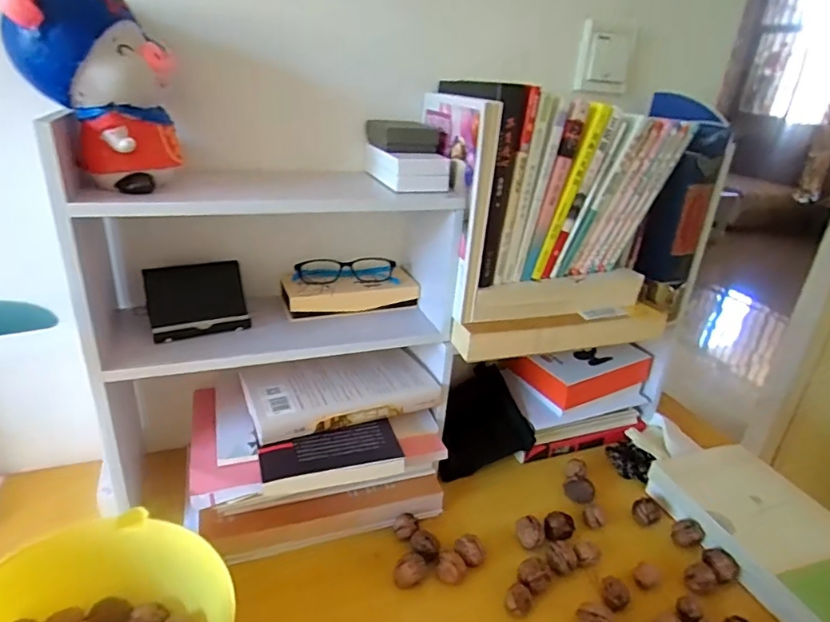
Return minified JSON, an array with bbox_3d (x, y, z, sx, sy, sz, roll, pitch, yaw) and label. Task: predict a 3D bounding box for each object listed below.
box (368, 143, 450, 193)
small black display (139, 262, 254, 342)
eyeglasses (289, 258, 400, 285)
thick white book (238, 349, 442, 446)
[{"bbox_3d":[-0.007,-0.162,0.590,0.067,0.035,0.085,-10,28,-27],"label":"box"},{"bbox_3d":[-0.240,-0.012,0.578,0.100,0.065,0.052,-10,28,-27],"label":"small black display"},{"bbox_3d":[-0.088,-0.052,0.667,0.127,0.029,0.028,0,25,-7],"label":"eyeglasses"},{"bbox_3d":[-0.091,0.094,0.633,0.214,0.024,0.118,-8,27,-23],"label":"thick white book"}]

